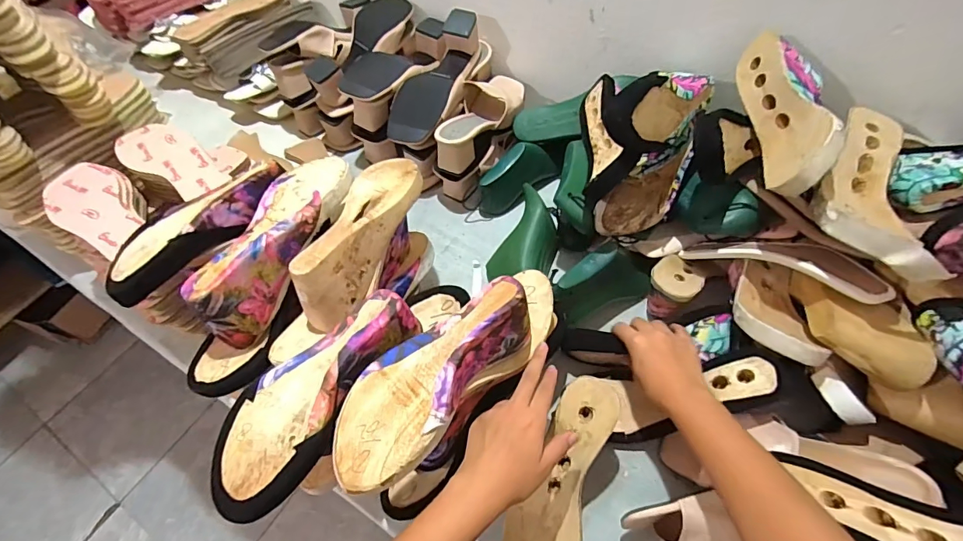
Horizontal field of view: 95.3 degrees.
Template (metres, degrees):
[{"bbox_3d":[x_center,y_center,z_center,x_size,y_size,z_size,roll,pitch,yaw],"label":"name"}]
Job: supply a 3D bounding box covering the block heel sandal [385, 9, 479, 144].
[{"bbox_3d":[-0.062,-0.306,0.735,0.097,0.083,0.236,26,85,19],"label":"block heel sandal"}]

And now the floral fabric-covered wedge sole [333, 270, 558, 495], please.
[{"bbox_3d":[-0.015,0.076,0.405,0.082,0.098,0.276,36,44,23],"label":"floral fabric-covered wedge sole"}]

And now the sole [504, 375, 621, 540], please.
[{"bbox_3d":[0.086,0.229,0.465,0.077,0.050,0.232,18,91,14],"label":"sole"}]

